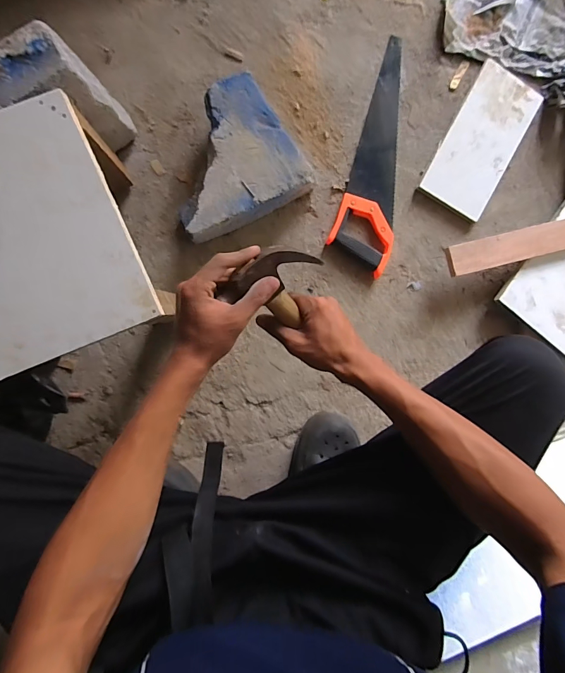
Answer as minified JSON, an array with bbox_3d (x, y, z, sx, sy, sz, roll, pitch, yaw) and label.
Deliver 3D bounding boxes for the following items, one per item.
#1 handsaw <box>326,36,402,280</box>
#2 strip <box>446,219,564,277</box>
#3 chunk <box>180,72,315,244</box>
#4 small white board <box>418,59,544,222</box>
[{"bbox_3d":[0.190,-0.336,0.670,0.114,0.023,0.415,15,92,-5],"label":"handsaw"},{"bbox_3d":[0.523,-0.191,0.676,0.457,0.018,0.056,-14,94,-4],"label":"strip"},{"bbox_3d":[-0.092,-0.301,0.620,0.225,0.076,0.204,-27,95,-3],"label":"chunk"},{"bbox_3d":[0.379,-0.372,0.679,0.133,0.017,0.271,27,91,-6],"label":"small white board"}]

